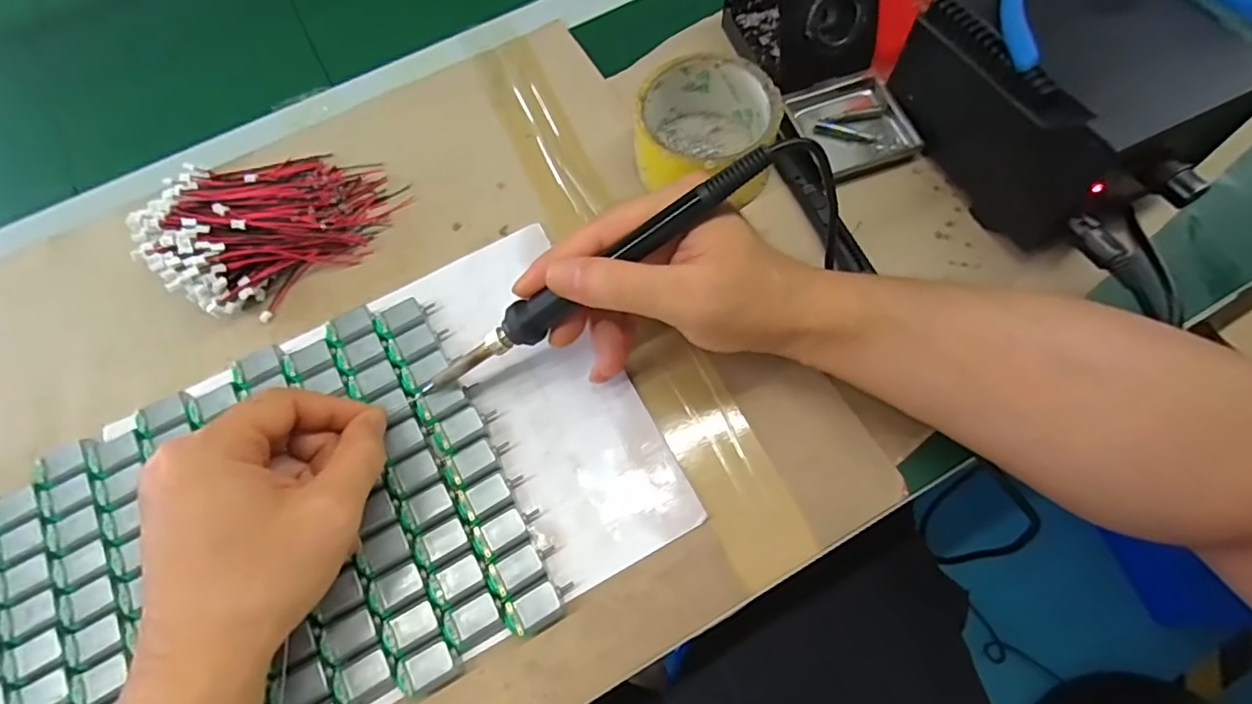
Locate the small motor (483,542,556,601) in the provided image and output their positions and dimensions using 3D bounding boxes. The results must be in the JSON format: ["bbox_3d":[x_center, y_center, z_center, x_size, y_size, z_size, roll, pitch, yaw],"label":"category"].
[{"bbox_3d":[-0.051,0.108,0.281,0.031,0.013,0.018,-26,70,-7],"label":"small motor"}]

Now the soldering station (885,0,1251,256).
[{"bbox_3d":[0.248,-0.144,0.326,0.114,0.094,0.159,-27,70,-8],"label":"soldering station"}]

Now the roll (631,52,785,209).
[{"bbox_3d":[0.048,-0.136,0.355,0.085,0.047,0.081,-1,69,2],"label":"roll"}]

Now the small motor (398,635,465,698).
[{"bbox_3d":[-0.091,0.148,0.270,0.026,0.016,0.019,-29,71,-8],"label":"small motor"}]

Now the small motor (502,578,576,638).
[{"bbox_3d":[-0.041,0.122,0.275,0.032,0.016,0.018,-30,71,-9],"label":"small motor"}]

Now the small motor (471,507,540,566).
[{"bbox_3d":[-0.059,0.091,0.288,0.032,0.013,0.019,-30,71,-9],"label":"small motor"}]

